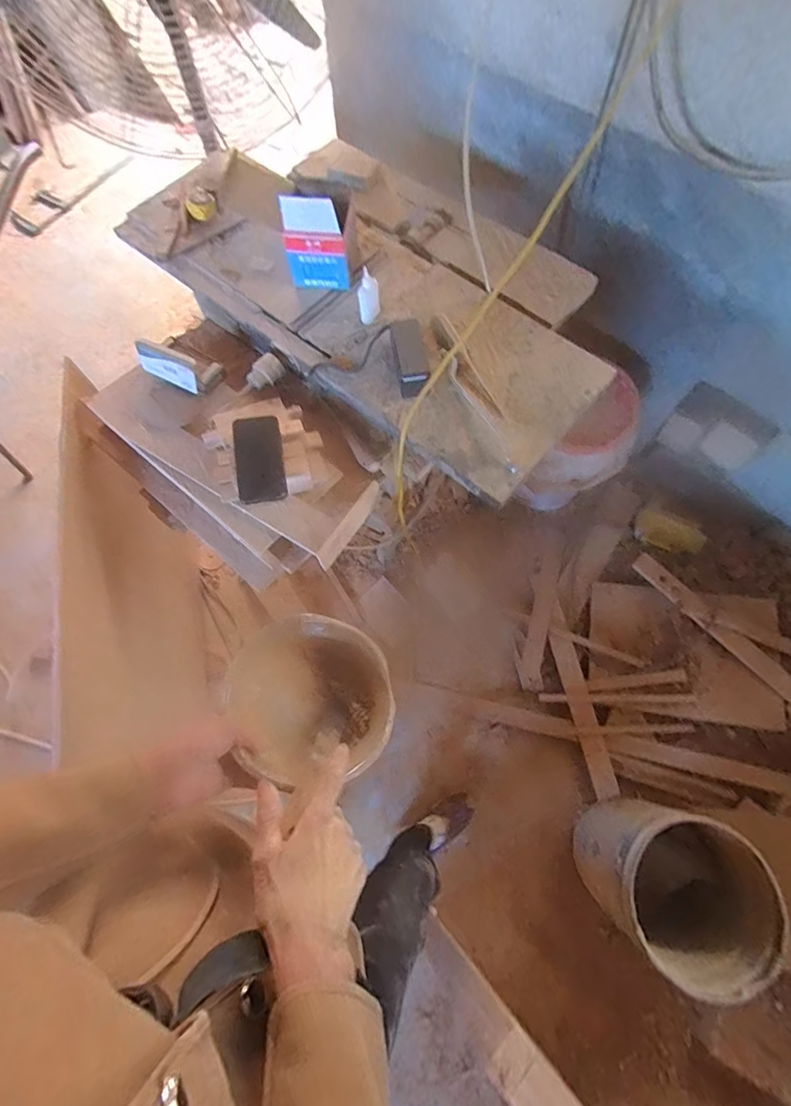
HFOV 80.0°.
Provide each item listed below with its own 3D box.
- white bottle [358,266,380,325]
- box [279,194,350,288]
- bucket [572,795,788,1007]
[{"bbox_3d":[-0.047,-0.451,0.826,0.035,0.098,0.026,-2,70,0],"label":"white bottle"},{"bbox_3d":[-0.142,-0.536,0.831,0.103,0.162,0.017,4,70,3],"label":"box"},{"bbox_3d":[0.576,0.705,1.024,0.276,0.329,0.273,0,70,1],"label":"bucket"}]

